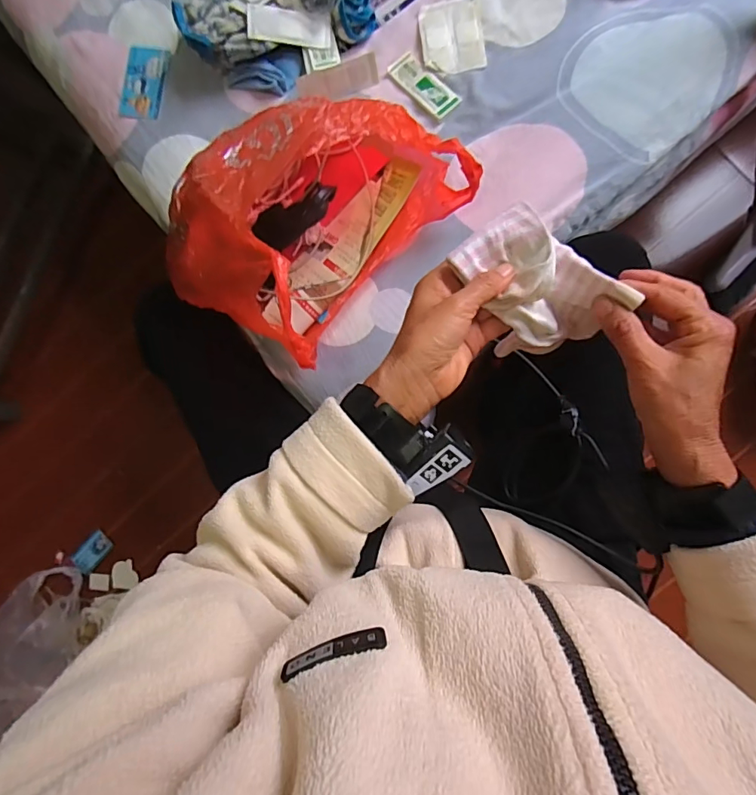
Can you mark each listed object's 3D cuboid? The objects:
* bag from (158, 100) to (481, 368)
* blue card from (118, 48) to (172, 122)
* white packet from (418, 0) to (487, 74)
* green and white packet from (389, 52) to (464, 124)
[{"bbox_3d":[-0.061,-0.169,0.443,0.208,0.172,0.244,34,92,6],"label":"bag"},{"bbox_3d":[-0.284,-0.381,0.573,0.051,0.004,0.084,14,95,1],"label":"blue card"},{"bbox_3d":[0.083,-0.403,0.526,0.067,0.006,0.083,-6,88,6],"label":"white packet"},{"bbox_3d":[0.051,-0.348,0.524,0.033,0.005,0.091,-41,85,4],"label":"green and white packet"}]

